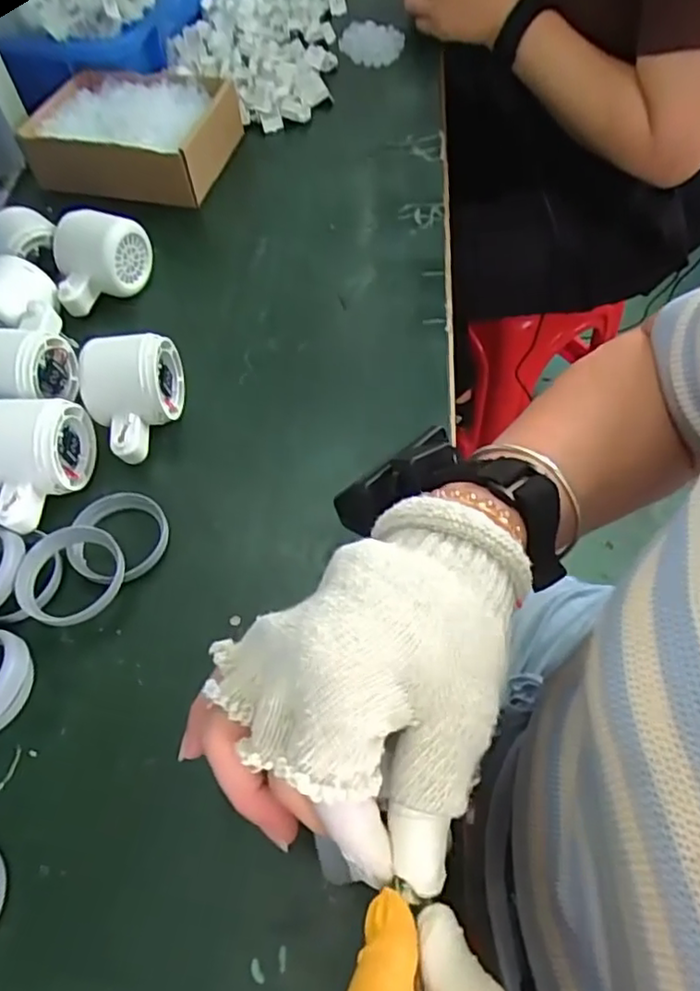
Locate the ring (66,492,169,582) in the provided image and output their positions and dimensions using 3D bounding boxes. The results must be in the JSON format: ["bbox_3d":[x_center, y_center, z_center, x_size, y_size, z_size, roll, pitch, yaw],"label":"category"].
[{"bbox_3d":[-0.141,0.025,0.387,0.055,0.014,0.056,-2,57,3],"label":"ring"}]

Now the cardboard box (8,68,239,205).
[{"bbox_3d":[-0.198,-0.341,0.606,0.177,0.057,0.146,11,59,12],"label":"cardboard box"}]

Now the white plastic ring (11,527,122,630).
[{"bbox_3d":[-0.161,0.047,0.368,0.057,0.012,0.057,3,67,-8],"label":"white plastic ring"}]

